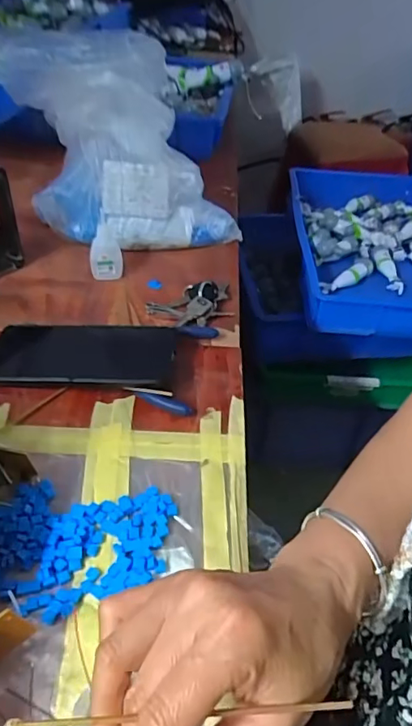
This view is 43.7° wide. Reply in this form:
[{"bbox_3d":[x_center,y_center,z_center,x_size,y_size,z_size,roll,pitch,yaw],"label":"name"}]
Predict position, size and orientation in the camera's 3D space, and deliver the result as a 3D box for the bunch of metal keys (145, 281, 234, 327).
[{"bbox_3d":[-0.017,-0.068,0.558,0.093,0.020,0.058,-8,44,-13],"label":"bunch of metal keys"}]

